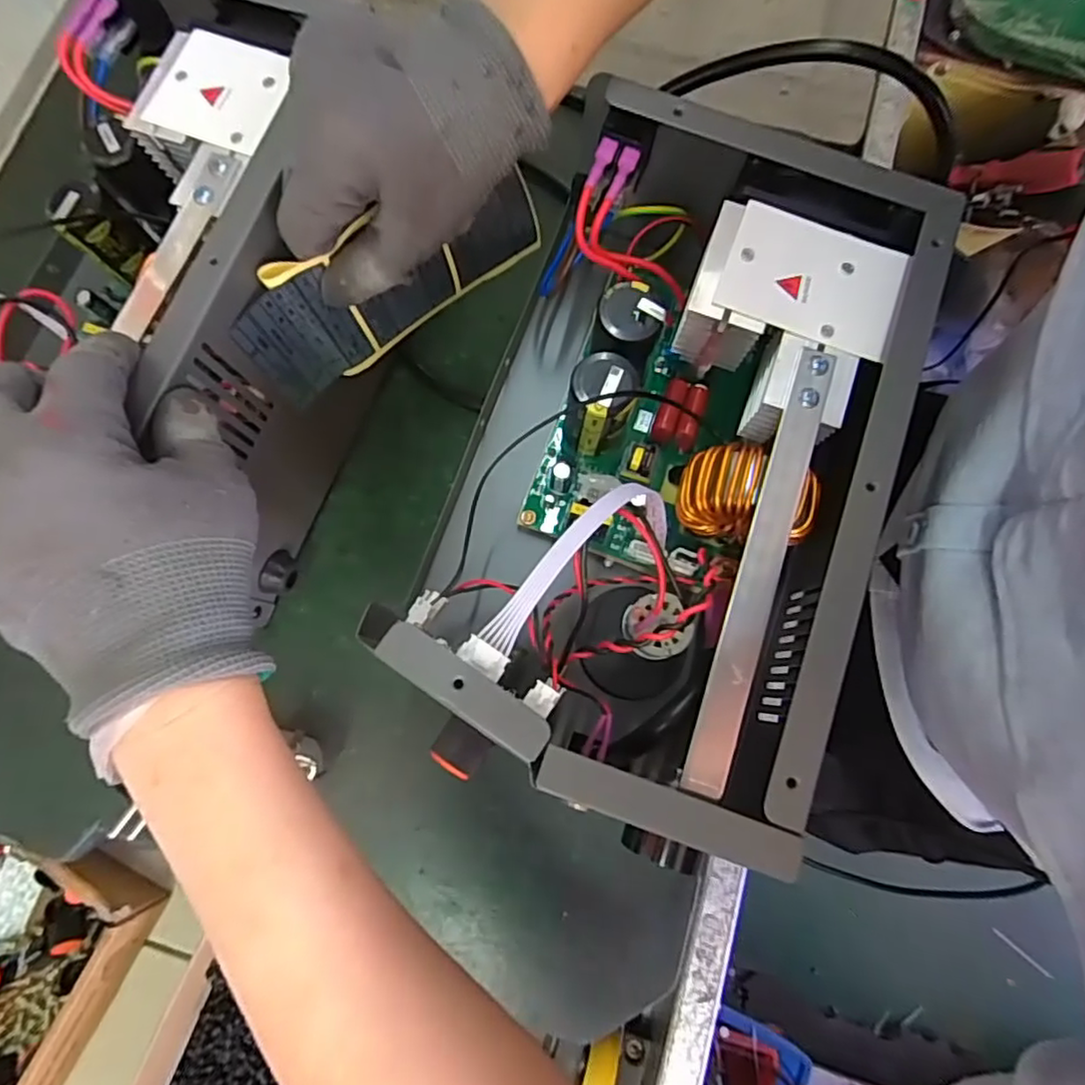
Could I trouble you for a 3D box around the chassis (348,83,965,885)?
[{"bbox_3d":[0.056,-0.035,0.277,0.144,0.098,0.273,21,78,6],"label":"chassis"}]

